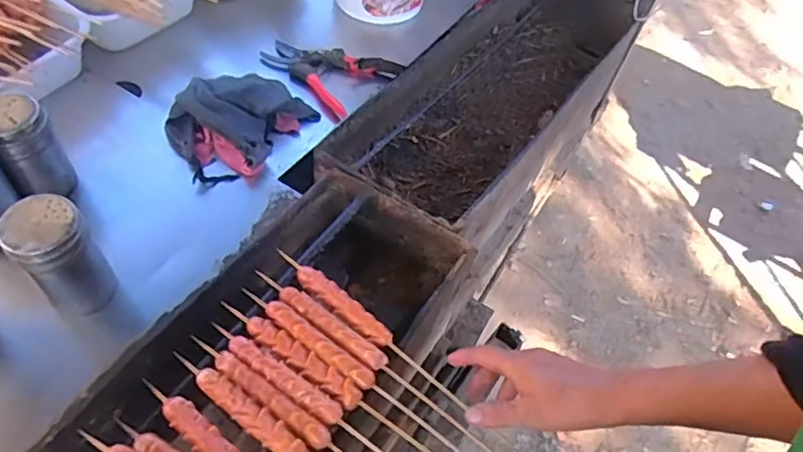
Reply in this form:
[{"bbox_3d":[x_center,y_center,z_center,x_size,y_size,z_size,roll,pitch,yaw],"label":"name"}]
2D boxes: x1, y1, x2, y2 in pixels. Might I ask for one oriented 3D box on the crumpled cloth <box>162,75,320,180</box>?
[{"bbox_3d":[-0.188,-0.128,0.726,0.182,0.055,0.135,-20,61,-20],"label":"crumpled cloth"}]

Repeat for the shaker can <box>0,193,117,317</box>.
[{"bbox_3d":[-0.317,0.030,0.553,0.059,0.117,0.066,37,59,17],"label":"shaker can"}]

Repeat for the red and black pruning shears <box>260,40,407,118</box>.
[{"bbox_3d":[-0.098,-0.233,0.849,0.161,0.028,0.126,39,60,18],"label":"red and black pruning shears"}]

